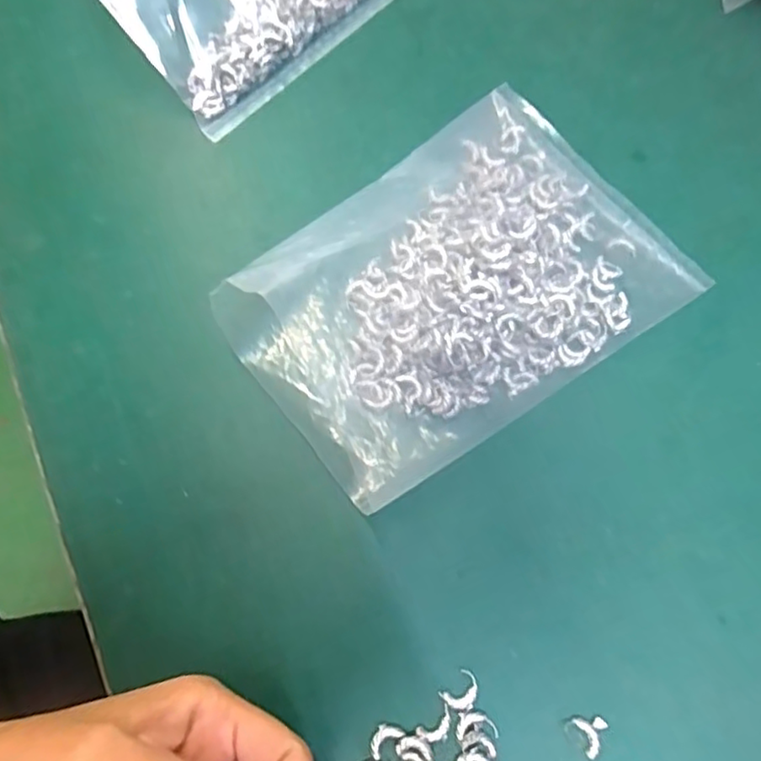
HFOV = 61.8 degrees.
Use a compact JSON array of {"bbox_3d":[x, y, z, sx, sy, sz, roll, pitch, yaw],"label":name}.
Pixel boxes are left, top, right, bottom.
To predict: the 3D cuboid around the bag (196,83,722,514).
[{"bbox_3d":[0.034,-0.046,0.289,0.195,0.029,0.134,-36,76,-12],"label":"bag"}]

